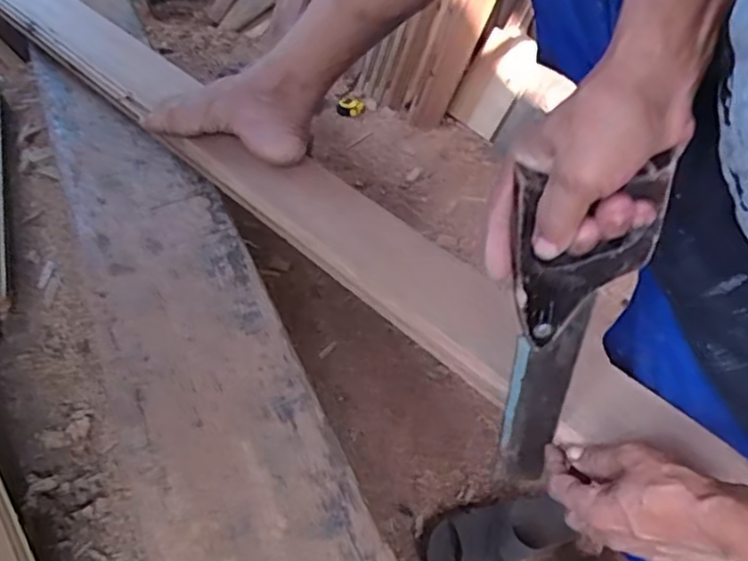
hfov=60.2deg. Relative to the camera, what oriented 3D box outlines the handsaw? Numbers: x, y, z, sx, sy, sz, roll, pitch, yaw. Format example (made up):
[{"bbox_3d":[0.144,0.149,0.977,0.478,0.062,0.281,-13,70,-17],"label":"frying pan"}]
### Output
[{"bbox_3d":[0.134,0.055,0.484,0.086,0.333,0.015,-4,45,-3],"label":"handsaw"}]

